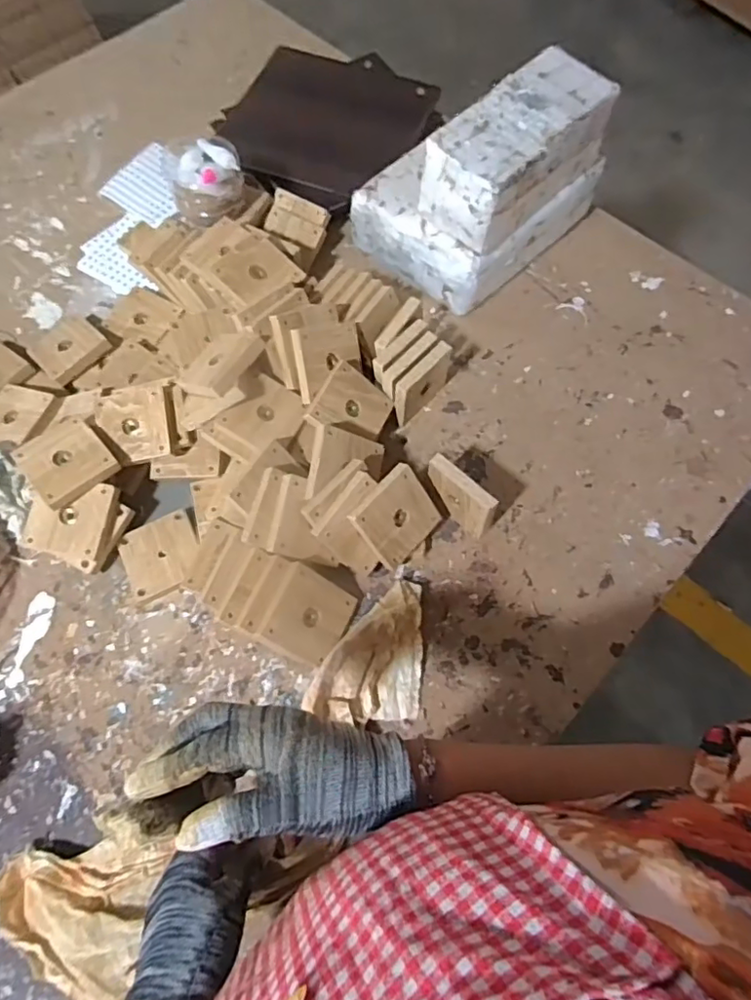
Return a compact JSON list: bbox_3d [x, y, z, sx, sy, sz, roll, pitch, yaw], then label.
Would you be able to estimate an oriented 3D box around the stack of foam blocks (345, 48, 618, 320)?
[{"bbox_3d":[0.133,-0.412,0.755,0.269,0.202,0.188,-40,73,-16],"label":"stack of foam blocks"}]

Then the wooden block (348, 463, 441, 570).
[{"bbox_3d":[0.025,0.020,0.616,0.084,0.087,0.013,-45,33,-14],"label":"wooden block"}]

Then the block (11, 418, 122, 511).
[{"bbox_3d":[-0.339,-0.043,0.639,0.082,0.019,0.085,-41,73,-16],"label":"block"}]

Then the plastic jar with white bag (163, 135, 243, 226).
[{"bbox_3d":[-0.214,-0.407,0.750,0.073,0.086,0.078,0,67,-1],"label":"plastic jar with white bag"}]

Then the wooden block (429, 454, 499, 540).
[{"bbox_3d":[0.091,0.000,0.638,0.018,0.091,0.085,-42,73,-17],"label":"wooden block"}]

